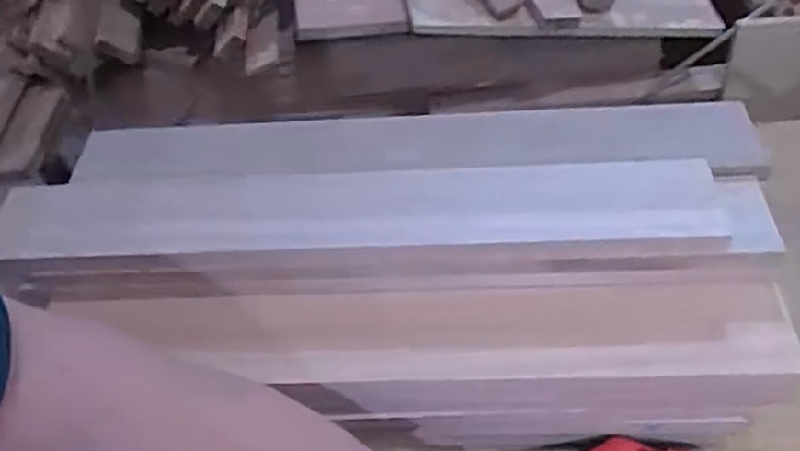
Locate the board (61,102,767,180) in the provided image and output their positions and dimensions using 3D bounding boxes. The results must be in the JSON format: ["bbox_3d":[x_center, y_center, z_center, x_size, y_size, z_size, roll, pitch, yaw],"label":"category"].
[{"bbox_3d":[0.006,-0.054,0.476,0.425,0.011,0.058,-1,47,5],"label":"board"}]

